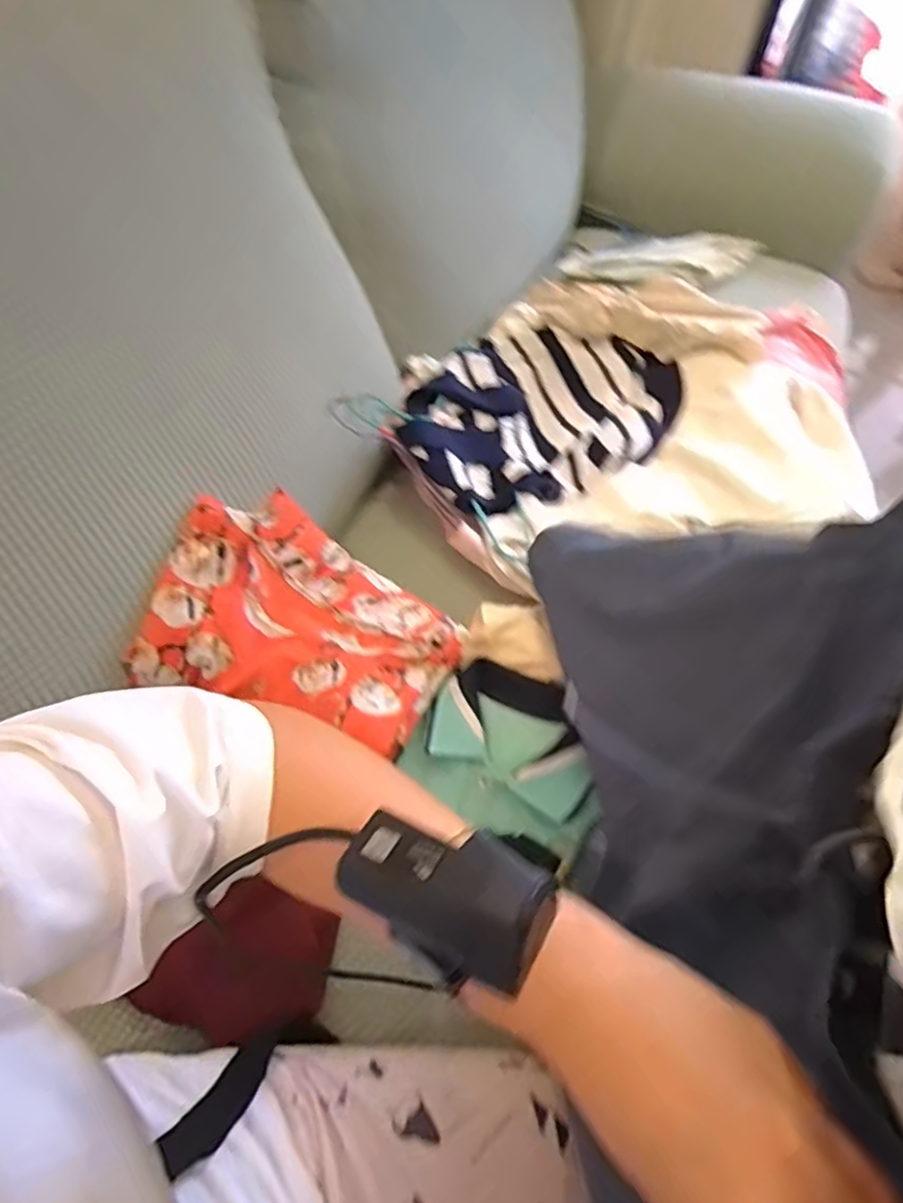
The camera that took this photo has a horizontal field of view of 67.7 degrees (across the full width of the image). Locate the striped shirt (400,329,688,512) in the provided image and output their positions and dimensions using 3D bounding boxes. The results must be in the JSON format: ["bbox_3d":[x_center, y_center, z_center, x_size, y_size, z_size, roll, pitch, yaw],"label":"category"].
[{"bbox_3d":[0.111,-0.256,0.856,0.419,0.058,0.290,-38,63,-25],"label":"striped shirt"}]

